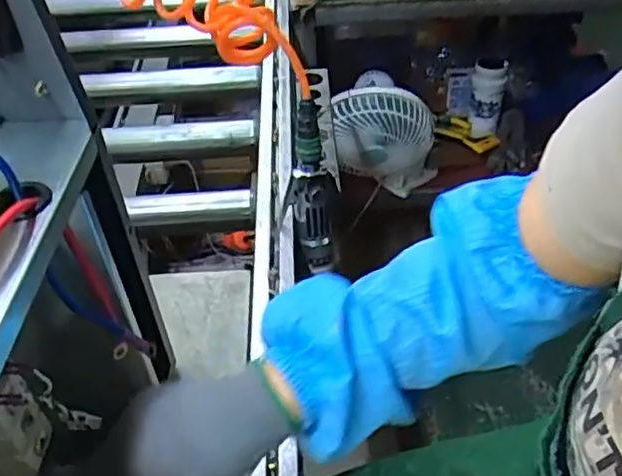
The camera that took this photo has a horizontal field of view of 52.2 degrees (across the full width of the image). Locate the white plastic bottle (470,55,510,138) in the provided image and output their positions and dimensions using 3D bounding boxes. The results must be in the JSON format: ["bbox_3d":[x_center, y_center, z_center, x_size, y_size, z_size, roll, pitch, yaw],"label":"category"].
[{"bbox_3d":[0.370,-0.298,1.339,0.069,0.153,0.074,11,45,14],"label":"white plastic bottle"}]

